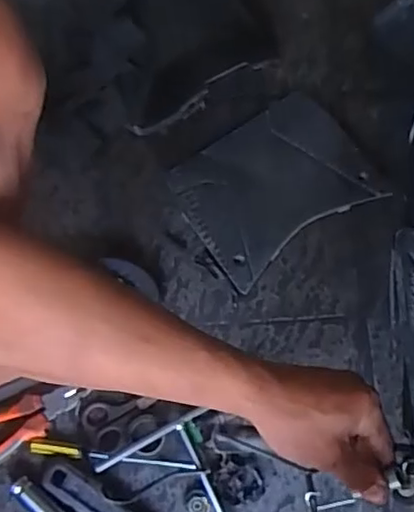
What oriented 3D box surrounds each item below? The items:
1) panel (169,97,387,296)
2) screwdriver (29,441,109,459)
[{"bbox_3d":[0.080,-0.089,0.765,0.223,0.026,0.171,-34,78,-9],"label":"panel"},{"bbox_3d":[-0.154,0.216,0.682,0.104,0.011,0.015,6,75,1],"label":"screwdriver"}]

